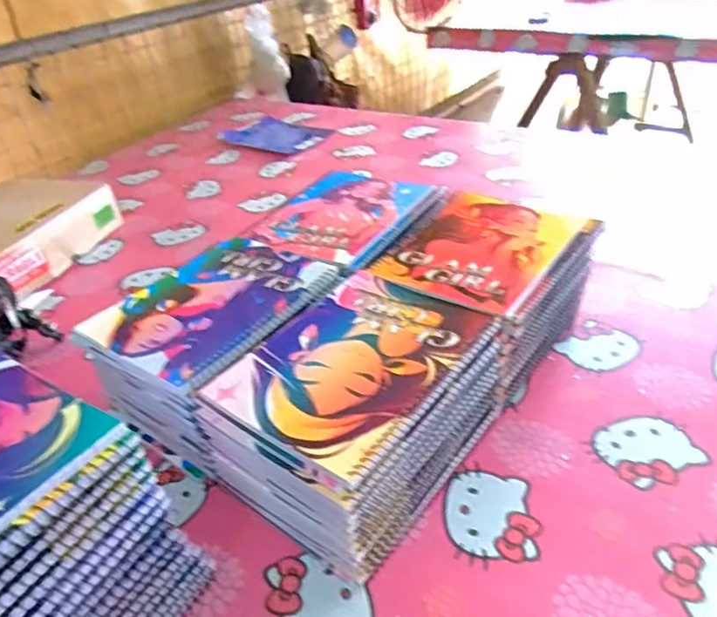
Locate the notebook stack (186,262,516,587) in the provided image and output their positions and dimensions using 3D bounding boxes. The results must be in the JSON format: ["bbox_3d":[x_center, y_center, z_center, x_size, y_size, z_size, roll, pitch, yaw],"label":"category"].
[{"bbox_3d":[0.002,0.084,0.498,0.157,0.119,0.212,22,43,34],"label":"notebook stack"}]

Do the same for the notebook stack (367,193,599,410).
[{"bbox_3d":[0.130,-0.015,0.618,0.163,0.120,0.202,22,43,35],"label":"notebook stack"}]

